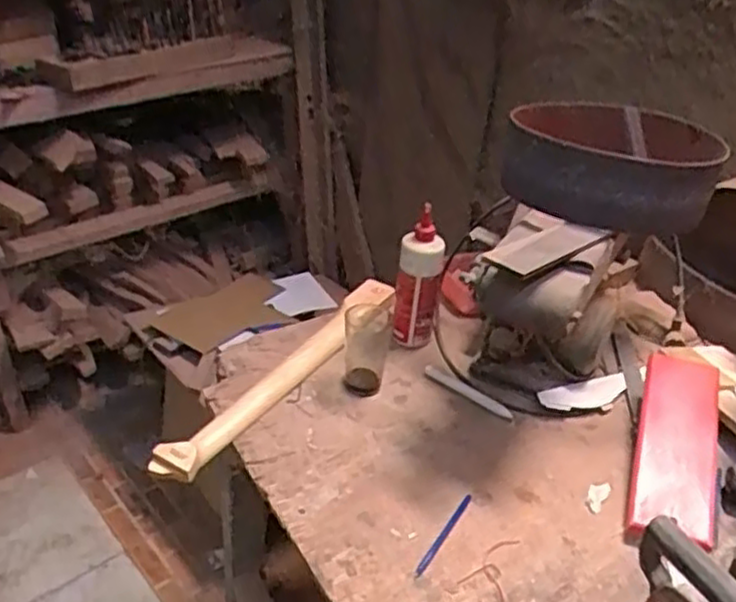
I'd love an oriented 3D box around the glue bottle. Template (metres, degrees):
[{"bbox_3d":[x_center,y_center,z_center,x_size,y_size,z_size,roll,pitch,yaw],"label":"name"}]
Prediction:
[{"bbox_3d":[0.080,-0.024,1.143,0.070,0.215,0.074,6,34,5],"label":"glue bottle"}]

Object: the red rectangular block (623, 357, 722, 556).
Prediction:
[{"bbox_3d":[0.406,0.188,0.951,0.098,0.033,0.282,12,48,17],"label":"red rectangular block"}]

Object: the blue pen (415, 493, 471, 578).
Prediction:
[{"bbox_3d":[0.093,0.281,0.879,0.010,0.005,0.140,20,38,27],"label":"blue pen"}]

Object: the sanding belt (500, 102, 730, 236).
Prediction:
[{"bbox_3d":[0.341,-0.204,1.056,0.269,0.111,0.276,12,34,13],"label":"sanding belt"}]

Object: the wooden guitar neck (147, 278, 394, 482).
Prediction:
[{"bbox_3d":[-0.119,0.100,1.110,0.067,0.042,0.526,23,39,28],"label":"wooden guitar neck"}]

